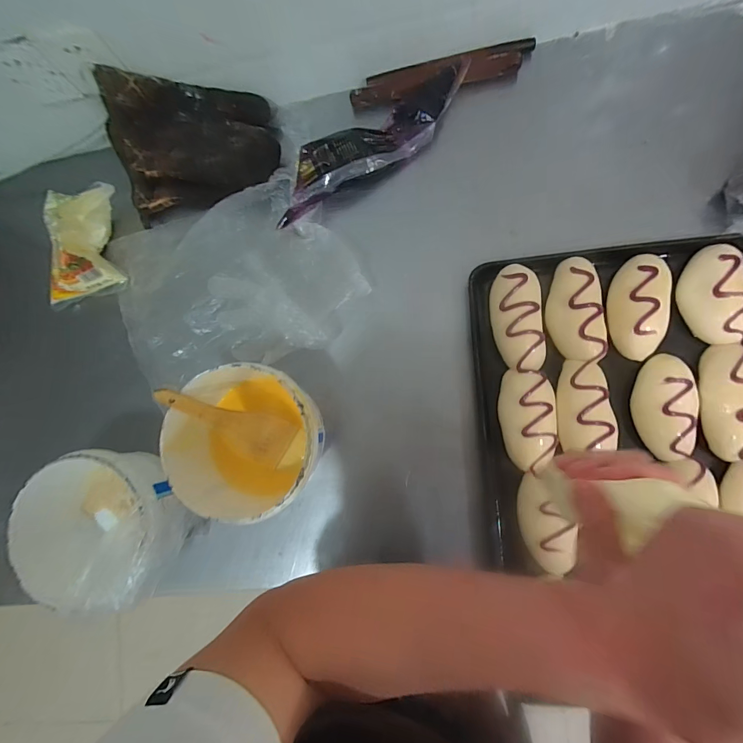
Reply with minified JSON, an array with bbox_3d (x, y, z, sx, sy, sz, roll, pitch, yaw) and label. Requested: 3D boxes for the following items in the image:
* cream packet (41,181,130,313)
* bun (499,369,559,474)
[{"bbox_3d":[-0.484,-0.212,0.612,0.108,0.095,0.220,13,99,8],"label":"cream packet"},{"bbox_3d":[0.224,0.069,0.514,0.078,0.040,0.141,2,85,8],"label":"bun"}]

